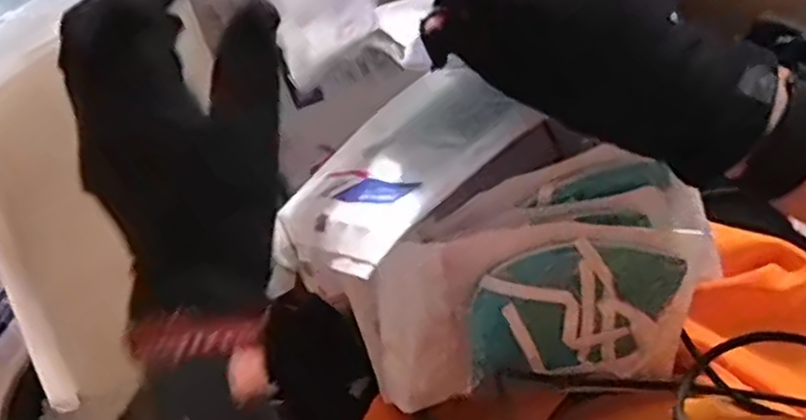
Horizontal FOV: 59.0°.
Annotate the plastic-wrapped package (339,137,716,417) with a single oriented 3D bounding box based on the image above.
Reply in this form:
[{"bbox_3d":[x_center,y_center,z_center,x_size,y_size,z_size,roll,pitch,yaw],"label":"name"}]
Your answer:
[{"bbox_3d":[0.071,0.045,0.418,0.199,0.060,0.152,-7,121,-1],"label":"plastic-wrapped package"}]

